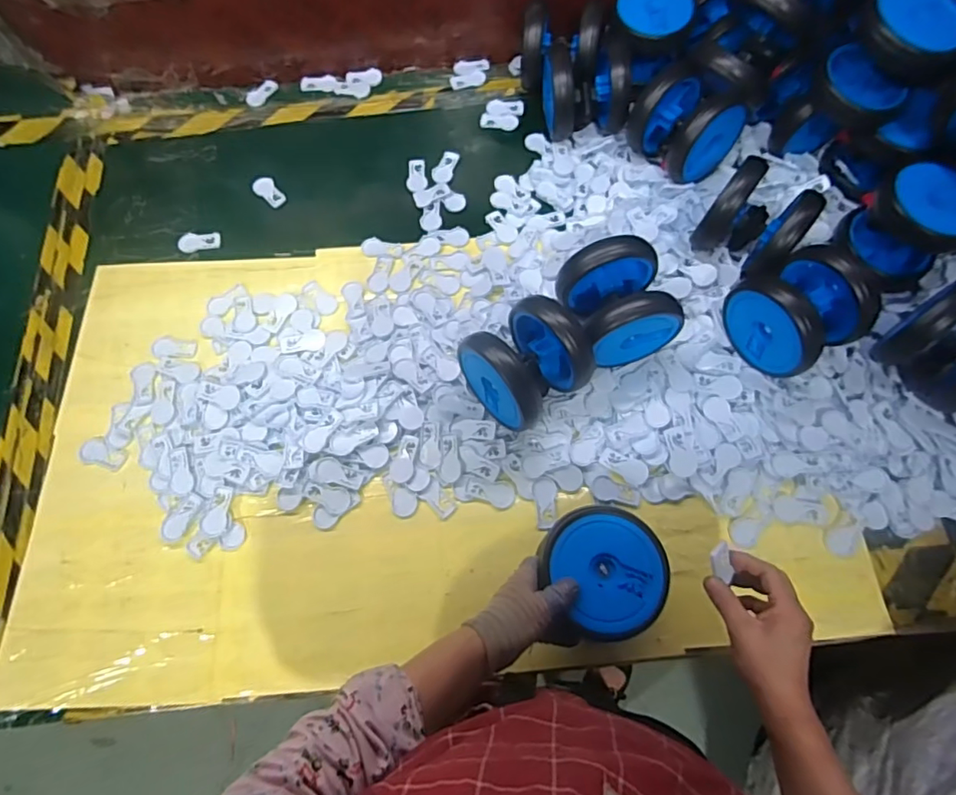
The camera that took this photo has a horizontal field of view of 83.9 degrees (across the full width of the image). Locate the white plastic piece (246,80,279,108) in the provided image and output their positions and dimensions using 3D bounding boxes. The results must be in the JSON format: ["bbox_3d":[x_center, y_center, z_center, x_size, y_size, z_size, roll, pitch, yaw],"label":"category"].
[{"bbox_3d":[-0.390,-0.552,0.962,0.064,0.010,0.031,-43,74,-14],"label":"white plastic piece"}]

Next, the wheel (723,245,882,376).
[{"bbox_3d":[0.404,-0.105,0.683,0.110,0.134,0.126,-30,72,-10],"label":"wheel"}]

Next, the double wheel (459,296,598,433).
[{"bbox_3d":[0.060,-0.038,0.672,0.125,0.136,0.126,-40,74,-13],"label":"double wheel"}]

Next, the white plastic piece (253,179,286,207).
[{"bbox_3d":[-0.347,-0.341,0.882,0.035,0.007,0.063,-36,73,-11],"label":"white plastic piece"}]

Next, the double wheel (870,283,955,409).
[{"bbox_3d":[0.624,-0.075,0.671,0.121,0.127,0.133,-36,73,-11],"label":"double wheel"}]

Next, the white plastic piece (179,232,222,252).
[{"bbox_3d":[-0.444,-0.249,0.848,0.062,0.008,0.033,-11,70,-3],"label":"white plastic piece"}]

